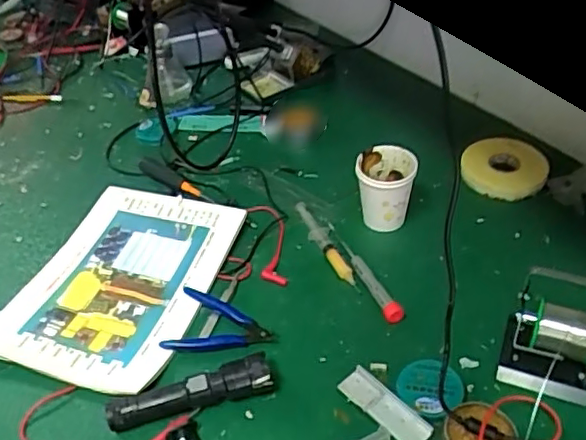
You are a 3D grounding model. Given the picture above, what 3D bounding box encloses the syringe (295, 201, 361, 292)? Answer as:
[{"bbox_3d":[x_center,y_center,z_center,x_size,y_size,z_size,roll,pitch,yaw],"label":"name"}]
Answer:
[{"bbox_3d":[0.037,0.027,0.763,0.024,0.019,0.160,-17,44,-14],"label":"syringe"}]

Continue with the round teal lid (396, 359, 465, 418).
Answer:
[{"bbox_3d":[0.134,0.164,0.601,0.063,0.013,0.059,-2,43,2],"label":"round teal lid"}]

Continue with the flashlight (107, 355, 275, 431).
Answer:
[{"bbox_3d":[-0.102,0.171,0.608,0.162,0.031,0.033,-13,43,-9],"label":"flashlight"}]

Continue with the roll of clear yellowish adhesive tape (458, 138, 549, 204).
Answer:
[{"bbox_3d":[0.289,-0.070,0.849,0.114,0.028,0.114,-2,43,2],"label":"roll of clear yellowish adhesive tape"}]

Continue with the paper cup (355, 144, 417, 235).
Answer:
[{"bbox_3d":[0.115,-0.040,0.773,0.074,0.082,0.069,1,43,5],"label":"paper cup"}]

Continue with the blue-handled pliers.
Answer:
[{"bbox_3d":[-0.078,0.119,0.681,0.120,0.013,0.081,9,44,15],"label":"blue-handled pliers"}]

